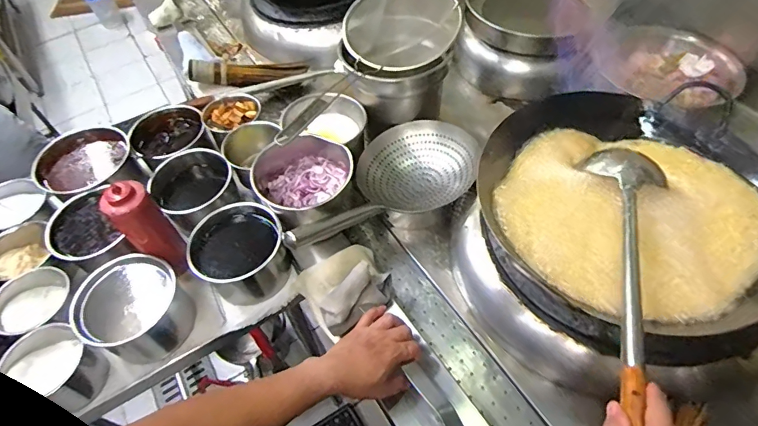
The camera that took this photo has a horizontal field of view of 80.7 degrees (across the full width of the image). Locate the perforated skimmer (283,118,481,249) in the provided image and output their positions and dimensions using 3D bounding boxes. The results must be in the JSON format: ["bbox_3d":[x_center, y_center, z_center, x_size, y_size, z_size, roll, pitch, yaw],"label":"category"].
[{"bbox_3d":[0.002,-0.037,0.832,0.226,0.116,0.420,32,49,25],"label":"perforated skimmer"}]

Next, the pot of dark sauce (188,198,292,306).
[{"bbox_3d":[-0.242,0.077,0.801,0.154,0.119,0.149,-2,53,3],"label":"pot of dark sauce"}]

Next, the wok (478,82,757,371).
[{"bbox_3d":[0.389,0.007,0.693,0.415,0.126,0.406,-2,53,3],"label":"wok"}]

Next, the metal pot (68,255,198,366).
[{"bbox_3d":[-0.404,0.163,0.746,0.156,0.126,0.148,-2,53,3],"label":"metal pot"}]

